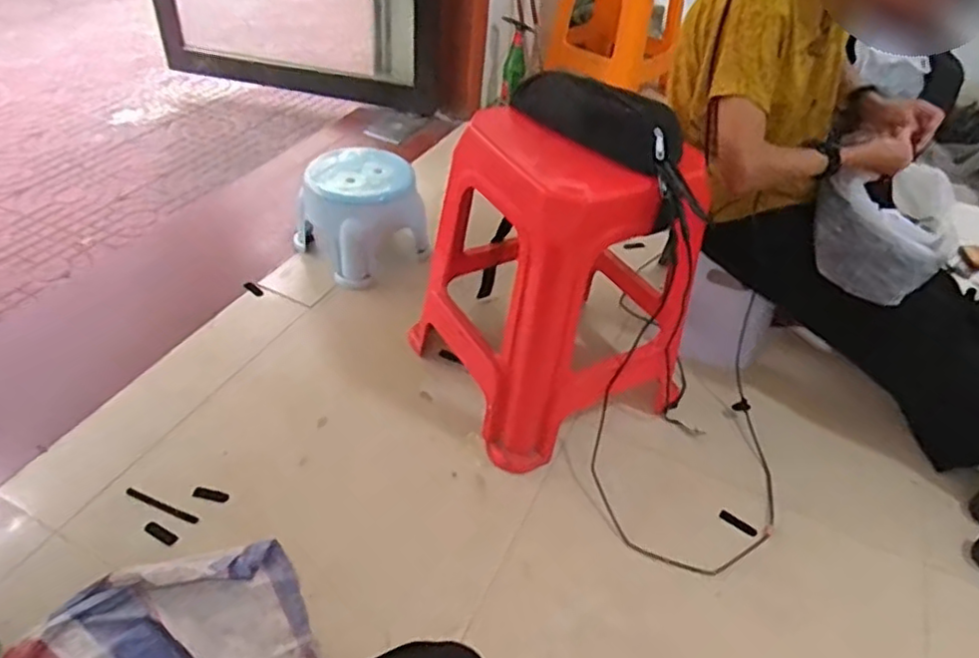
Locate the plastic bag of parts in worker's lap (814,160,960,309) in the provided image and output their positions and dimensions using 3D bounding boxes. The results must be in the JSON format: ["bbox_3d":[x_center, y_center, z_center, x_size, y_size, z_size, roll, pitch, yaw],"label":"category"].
[{"bbox_3d":[0.647,-0.167,1.097,0.194,0.161,0.198,28,46,22],"label":"plastic bag of parts in worker's lap"}]

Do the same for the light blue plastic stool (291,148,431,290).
[{"bbox_3d":[-0.273,-0.246,1.438,0.236,0.193,0.226,35,49,28],"label":"light blue plastic stool"}]

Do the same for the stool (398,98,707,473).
[{"bbox_3d":[0.096,-0.098,1.091,0.331,0.491,0.394,-21,49,-27],"label":"stool"}]

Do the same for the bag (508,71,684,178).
[{"bbox_3d":[0.168,-0.316,0.985,0.280,0.084,0.089,34,49,27],"label":"bag"}]

